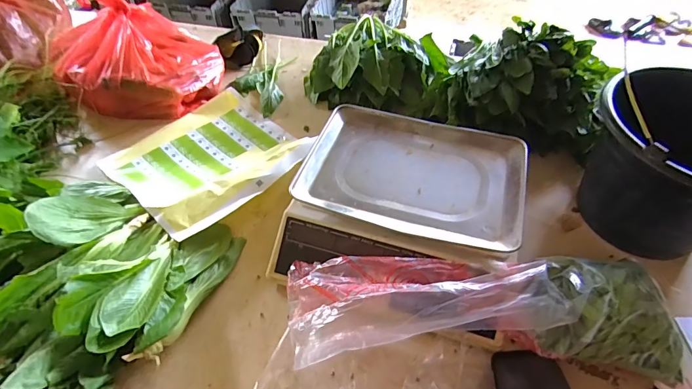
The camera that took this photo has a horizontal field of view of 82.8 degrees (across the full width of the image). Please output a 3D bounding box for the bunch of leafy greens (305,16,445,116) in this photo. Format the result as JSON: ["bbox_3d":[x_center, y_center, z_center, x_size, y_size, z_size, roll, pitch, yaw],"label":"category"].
[{"bbox_3d":[0.062,-0.276,0.865,0.272,0.117,0.216,24,54,21],"label":"bunch of leafy greens"}]

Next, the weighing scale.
[{"bbox_3d":[0.093,0.020,0.627,0.326,0.109,0.323,14,52,13],"label":"weighing scale"}]

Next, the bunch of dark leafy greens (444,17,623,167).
[{"bbox_3d":[0.333,-0.208,0.763,0.274,0.176,0.203,12,51,11],"label":"bunch of dark leafy greens"}]

